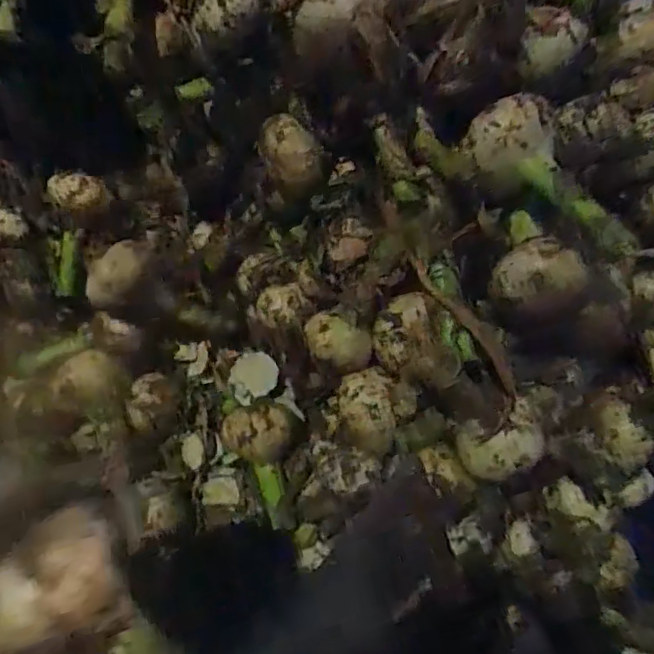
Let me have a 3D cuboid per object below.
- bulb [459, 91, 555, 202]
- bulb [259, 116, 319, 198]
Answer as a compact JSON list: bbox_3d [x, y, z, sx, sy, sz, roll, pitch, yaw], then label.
[{"bbox_3d":[0.105,-0.104,0.328,0.049,0.042,0.047,36,73,11],"label":"bulb"},{"bbox_3d":[-0.024,-0.109,0.367,0.027,0.035,0.041,-38,75,-14],"label":"bulb"}]

